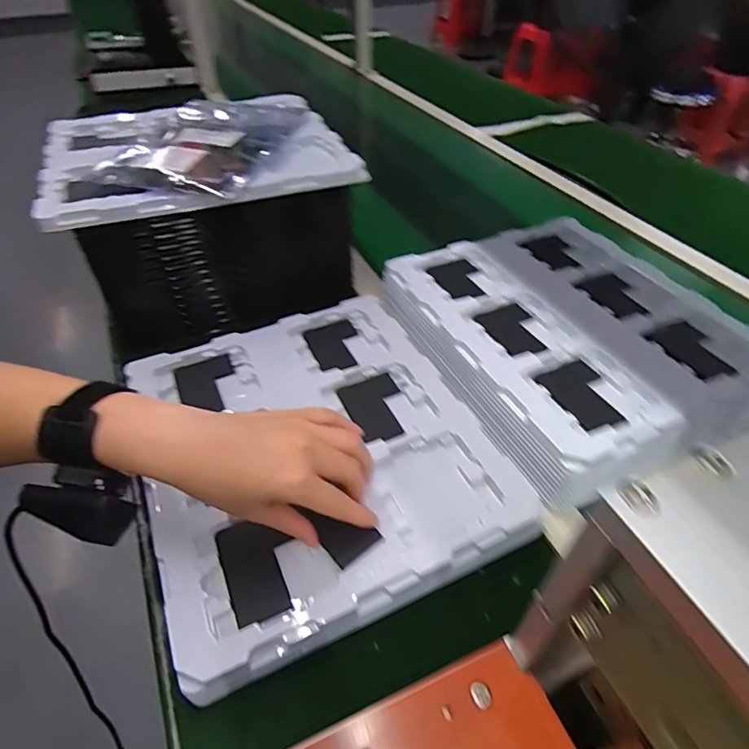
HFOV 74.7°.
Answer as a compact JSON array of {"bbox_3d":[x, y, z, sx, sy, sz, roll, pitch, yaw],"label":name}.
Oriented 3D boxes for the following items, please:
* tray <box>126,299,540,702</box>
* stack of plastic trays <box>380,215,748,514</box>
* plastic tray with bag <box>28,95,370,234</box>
[{"bbox_3d":[-0.058,0.055,0.433,0.269,0.048,0.307,-15,48,-21],"label":"tray"},{"bbox_3d":[0.201,-0.055,0.515,0.300,0.051,0.330,-18,47,-17],"label":"stack of plastic trays"},{"bbox_3d":[-0.196,-0.250,0.550,0.314,0.034,0.240,-17,47,-16],"label":"plastic tray with bag"}]

